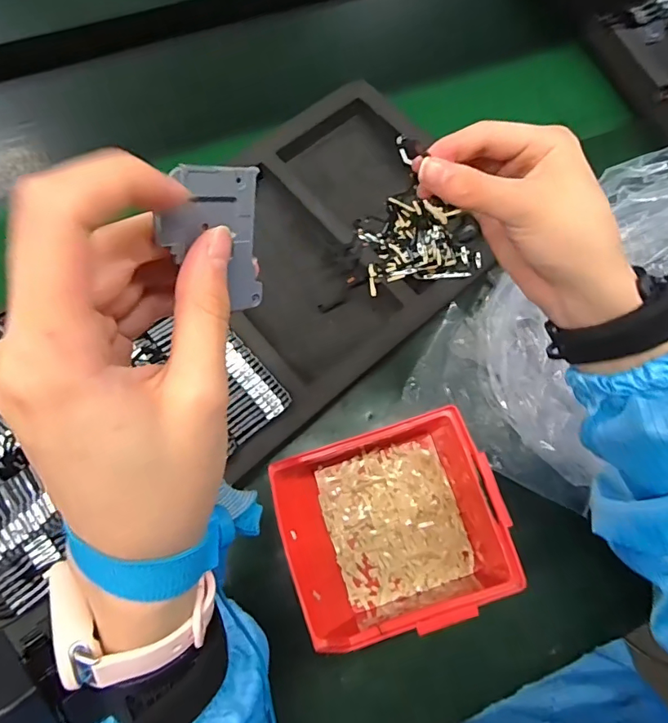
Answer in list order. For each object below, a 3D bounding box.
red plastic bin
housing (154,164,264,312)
[{"bbox_3d":[0.036,0.112,0.319,0.138,0.064,0.124,-17,70,-8],"label":"red plastic bin"},{"bbox_3d":[-0.039,-0.039,0.155,0.033,0.048,0.004,-21,37,-36],"label":"housing"}]

